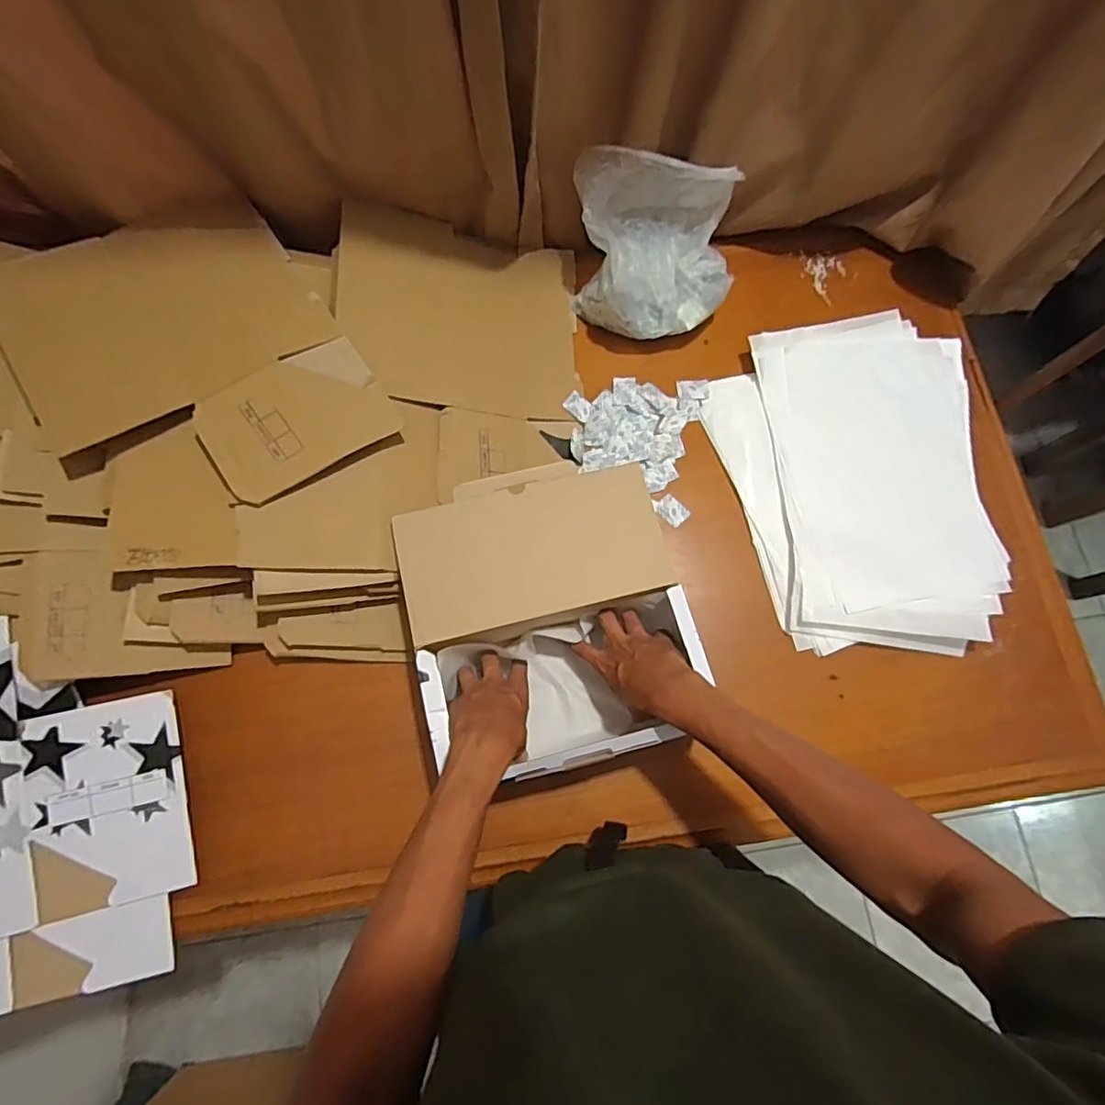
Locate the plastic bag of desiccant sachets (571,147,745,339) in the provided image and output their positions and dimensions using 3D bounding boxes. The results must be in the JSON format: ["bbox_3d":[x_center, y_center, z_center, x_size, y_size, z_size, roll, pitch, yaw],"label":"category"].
[{"bbox_3d":[0.134,-0.373,0.718,0.204,0.152,0.154,-1,75,-2],"label":"plastic bag of desiccant sachets"}]

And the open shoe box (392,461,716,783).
[{"bbox_3d":[-0.005,0.065,0.644,0.277,0.111,0.300,-13,76,-6],"label":"open shoe box"}]

